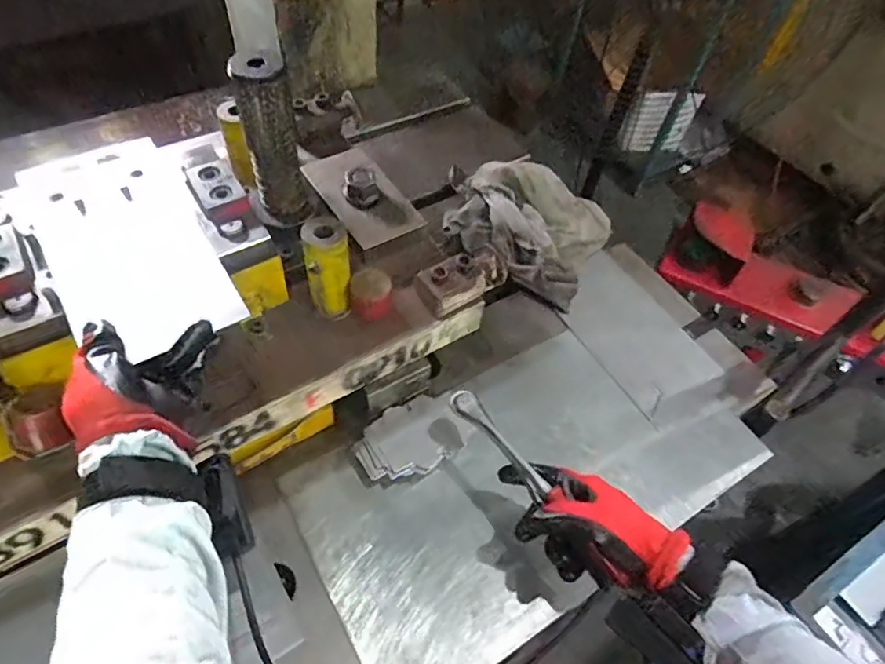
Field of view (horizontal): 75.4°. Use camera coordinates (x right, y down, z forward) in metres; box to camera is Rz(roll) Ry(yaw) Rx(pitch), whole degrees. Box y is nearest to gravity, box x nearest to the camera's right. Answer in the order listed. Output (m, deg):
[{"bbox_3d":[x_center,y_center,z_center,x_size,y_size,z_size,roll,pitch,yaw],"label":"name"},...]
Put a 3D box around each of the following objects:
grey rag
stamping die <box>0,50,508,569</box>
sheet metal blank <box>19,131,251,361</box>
[{"bbox_3d":[0.098,-0.162,0.807,0.254,0.071,0.185,26,56,14],"label":"grey rag"},{"bbox_3d":[-0.263,-0.050,0.498,0.606,0.236,0.283,-26,59,-22],"label":"stamping die"},{"bbox_3d":[-0.277,-0.082,0.499,0.120,0.007,0.255,-26,62,-23],"label":"sheet metal blank"}]

